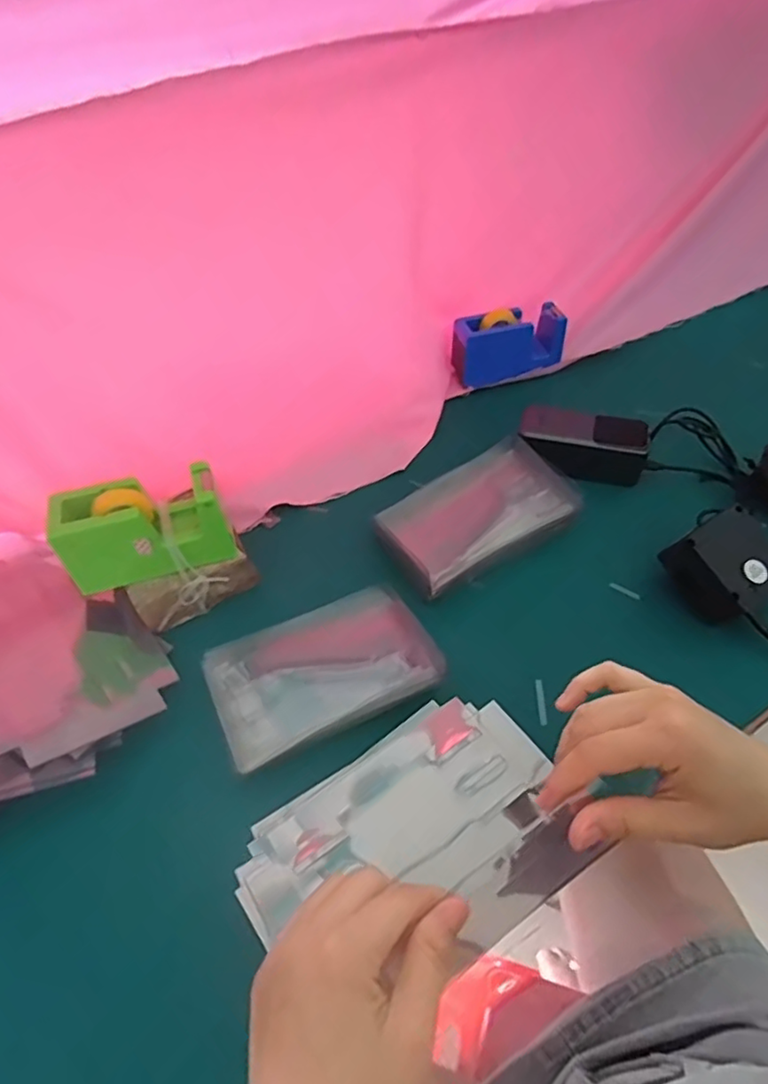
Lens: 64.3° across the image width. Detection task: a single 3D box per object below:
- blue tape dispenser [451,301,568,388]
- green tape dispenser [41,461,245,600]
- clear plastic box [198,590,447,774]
[{"bbox_3d":[0.151,-0.240,0.744,0.133,0.065,0.049,-13,51,-10],"label":"blue tape dispenser"},{"bbox_3d":[-0.196,-0.011,0.505,0.133,0.068,0.058,-19,53,-14],"label":"green tape dispenser"},{"bbox_3d":[-0.051,0.104,0.506,0.176,0.027,0.103,-22,53,-16],"label":"clear plastic box"}]

